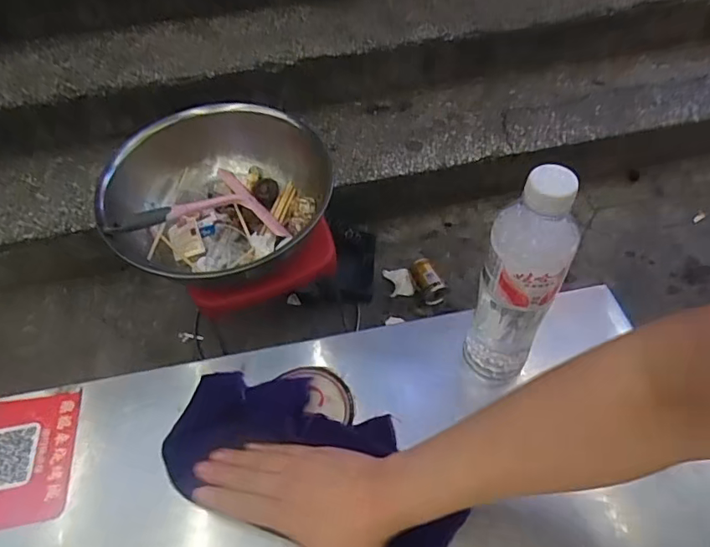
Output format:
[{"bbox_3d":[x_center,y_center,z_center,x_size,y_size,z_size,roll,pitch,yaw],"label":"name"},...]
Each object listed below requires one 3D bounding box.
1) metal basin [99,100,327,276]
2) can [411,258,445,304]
[{"bbox_3d":[-0.244,-0.140,0.883,0.327,0.161,0.358,-1,52,2],"label":"metal basin"},{"bbox_3d":[0.161,0.011,1.144,0.054,0.064,0.109,-22,54,-14],"label":"can"}]

